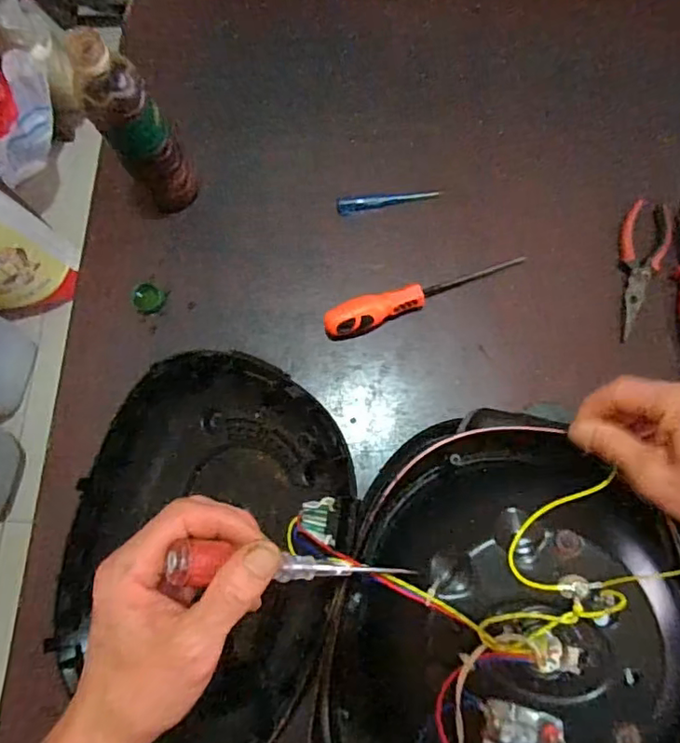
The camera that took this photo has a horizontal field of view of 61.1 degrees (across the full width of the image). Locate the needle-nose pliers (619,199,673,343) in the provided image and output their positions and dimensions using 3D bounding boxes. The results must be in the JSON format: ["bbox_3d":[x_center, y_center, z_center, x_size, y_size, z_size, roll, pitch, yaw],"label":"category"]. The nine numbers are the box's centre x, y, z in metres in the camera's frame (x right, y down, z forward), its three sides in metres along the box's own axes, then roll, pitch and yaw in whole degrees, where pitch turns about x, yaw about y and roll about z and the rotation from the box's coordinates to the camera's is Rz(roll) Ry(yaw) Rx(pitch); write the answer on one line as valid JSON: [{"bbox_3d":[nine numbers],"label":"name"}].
[{"bbox_3d":[0.316,-0.107,0.607,0.047,0.013,0.150,13,78,4],"label":"needle-nose pliers"}]

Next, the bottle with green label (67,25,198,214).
[{"bbox_3d":[-0.189,-0.225,0.555,0.060,0.201,0.056,0,77,1],"label":"bottle with green label"}]

